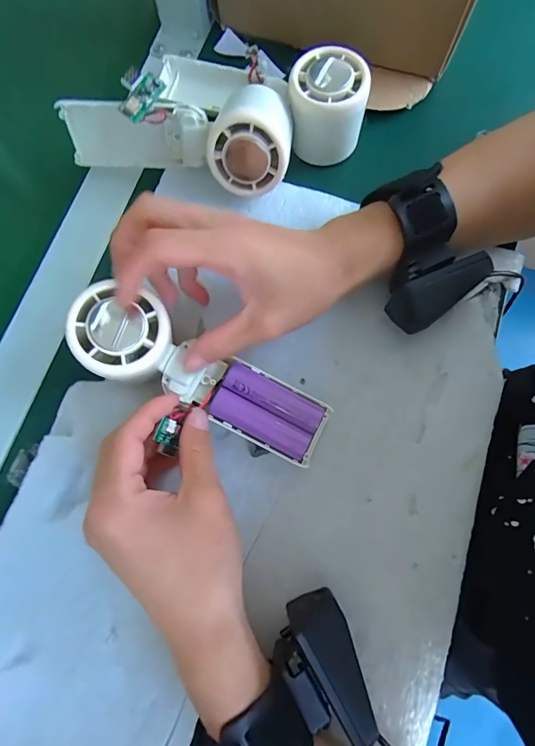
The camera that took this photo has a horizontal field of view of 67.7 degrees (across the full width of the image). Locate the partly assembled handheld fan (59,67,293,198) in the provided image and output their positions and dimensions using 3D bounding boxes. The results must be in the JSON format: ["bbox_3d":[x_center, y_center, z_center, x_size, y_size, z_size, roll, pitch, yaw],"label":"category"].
[{"bbox_3d":[-0.065,-0.175,0.288,0.165,0.058,0.067,8,76,2],"label":"partly assembled handheld fan"}]

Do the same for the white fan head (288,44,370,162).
[{"bbox_3d":[0.044,-0.197,0.297,0.053,0.053,0.048,9,76,3],"label":"white fan head"}]

